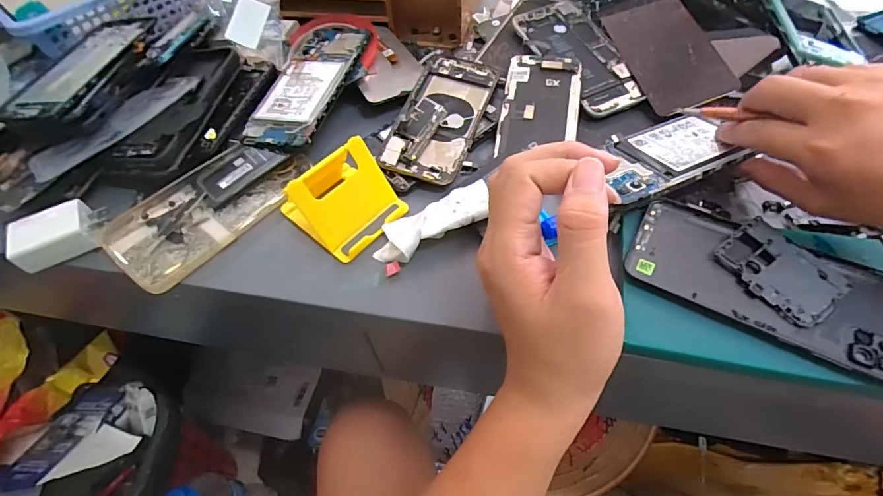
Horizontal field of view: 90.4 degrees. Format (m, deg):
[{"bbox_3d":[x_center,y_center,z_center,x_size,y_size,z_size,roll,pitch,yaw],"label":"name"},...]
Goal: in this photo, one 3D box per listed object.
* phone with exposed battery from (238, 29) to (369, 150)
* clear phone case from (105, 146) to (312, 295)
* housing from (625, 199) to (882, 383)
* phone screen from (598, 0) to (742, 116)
[{"bbox_3d":[-0.124,-0.154,0.410,0.072,0.007,0.157,12,62,18],"label":"phone with exposed battery"},{"bbox_3d":[-0.190,-0.039,0.361,0.087,0.016,0.155,30,62,23],"label":"clear phone case"},{"bbox_3d":[0.207,0.021,0.278,0.162,0.015,0.074,26,60,20],"label":"housing"},{"bbox_3d":[0.208,-0.193,0.415,0.070,0.009,0.152,-21,66,13],"label":"phone screen"}]

